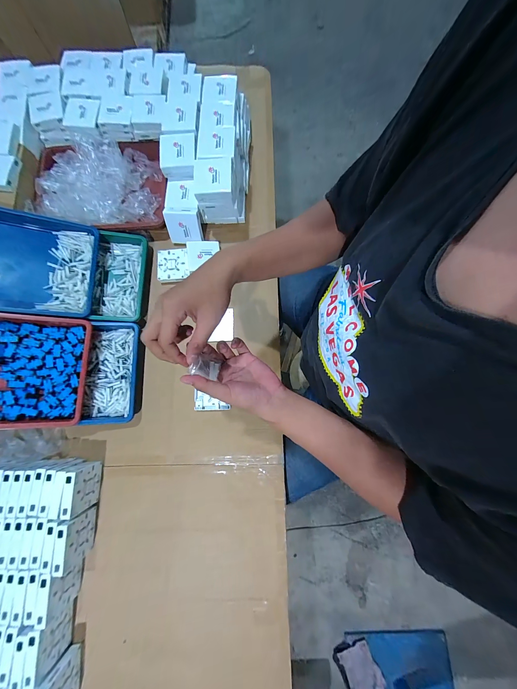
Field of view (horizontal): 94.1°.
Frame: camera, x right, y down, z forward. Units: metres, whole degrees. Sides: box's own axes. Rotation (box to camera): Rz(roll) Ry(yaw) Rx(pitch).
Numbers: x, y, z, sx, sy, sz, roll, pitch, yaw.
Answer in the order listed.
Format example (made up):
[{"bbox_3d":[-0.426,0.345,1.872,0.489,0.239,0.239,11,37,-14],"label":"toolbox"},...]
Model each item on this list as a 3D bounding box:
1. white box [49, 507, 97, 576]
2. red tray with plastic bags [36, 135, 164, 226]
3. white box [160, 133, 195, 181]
[{"bbox_3d":[-0.383,0.405,0.505,0.027,0.081,0.092,-3,79,1],"label":"white box"},{"bbox_3d":[-0.421,-0.433,0.652,0.331,0.088,0.241,3,79,2],"label":"red tray with plastic bags"},{"bbox_3d":[-0.194,-0.464,0.593,0.089,0.044,0.097,1,79,2],"label":"white box"}]

